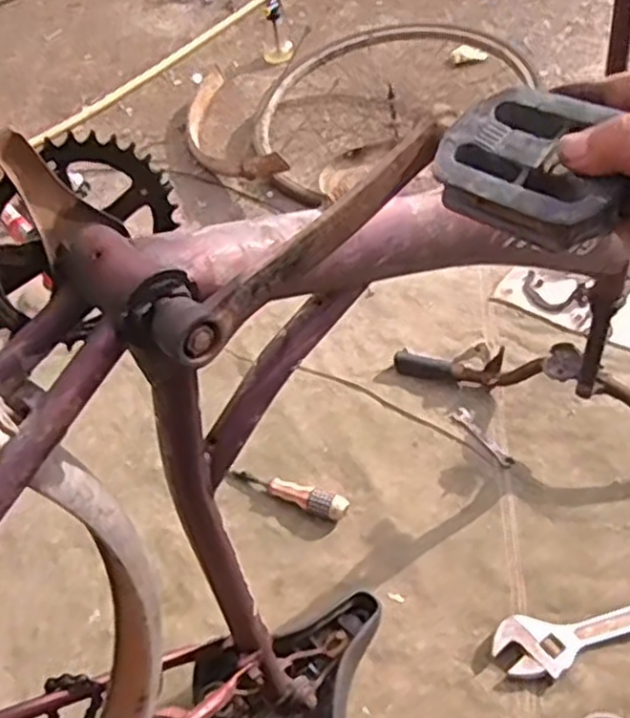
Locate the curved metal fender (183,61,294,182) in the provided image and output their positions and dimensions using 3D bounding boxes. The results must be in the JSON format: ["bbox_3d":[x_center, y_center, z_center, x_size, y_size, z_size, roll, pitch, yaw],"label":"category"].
[{"bbox_3d":[-0.218,-0.537,1.689,0.153,0.091,0.568,-16,48,-11],"label":"curved metal fender"}]

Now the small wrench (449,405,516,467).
[{"bbox_3d":[0.241,0.116,1.079,0.026,0.007,0.119,-25,51,-18],"label":"small wrench"}]

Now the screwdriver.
[{"bbox_3d":[-0.038,0.179,1.017,0.169,0.031,0.034,15,50,17],"label":"screwdriver"}]

